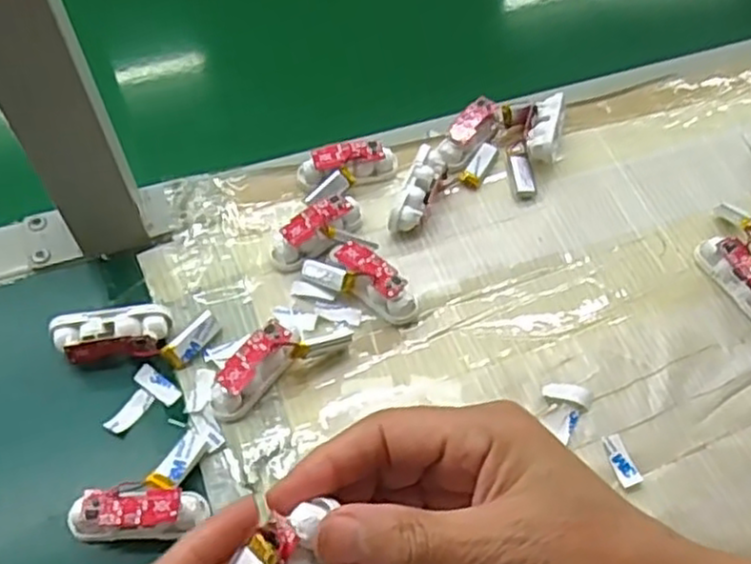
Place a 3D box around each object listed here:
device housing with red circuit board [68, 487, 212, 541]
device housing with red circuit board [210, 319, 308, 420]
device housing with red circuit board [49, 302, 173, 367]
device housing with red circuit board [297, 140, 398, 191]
[{"bbox_3d":[-0.109,0.109,0.336,0.059,0.022,0.022,1,55,0],"label":"device housing with red circuit board"},{"bbox_3d":[-0.062,0.045,0.377,0.021,0.019,0.060,37,62,22],"label":"device housing with red circuit board"},{"bbox_3d":[-0.139,0.031,0.388,0.058,0.020,0.027,-8,56,-6],"label":"device housing with red circuit board"},{"bbox_3d":[-0.018,-0.074,0.453,0.061,0.020,0.018,-12,56,-9],"label":"device housing with red circuit board"}]

